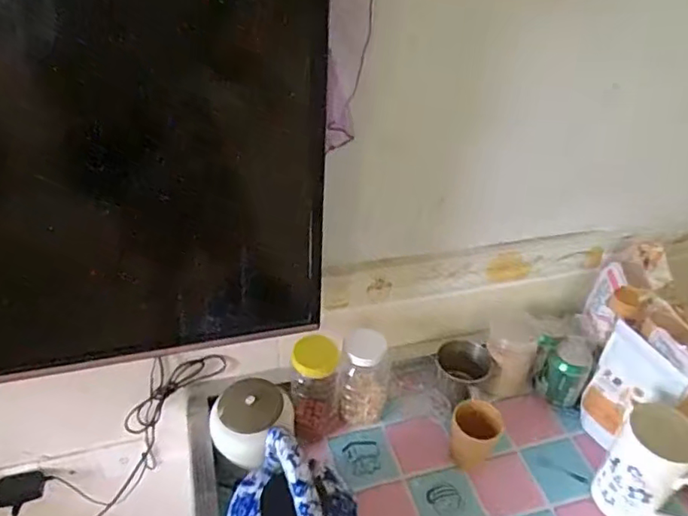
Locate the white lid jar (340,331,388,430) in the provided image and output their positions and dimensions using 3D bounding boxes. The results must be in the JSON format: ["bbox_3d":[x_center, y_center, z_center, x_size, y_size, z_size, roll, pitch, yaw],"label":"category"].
[{"bbox_3d":[0.036,0.187,0.876,0.078,0.158,0.069,6,38,3],"label":"white lid jar"}]

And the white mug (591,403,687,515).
[{"bbox_3d":[0.426,0.295,0.756,0.122,0.162,0.099,23,42,23],"label":"white mug"}]

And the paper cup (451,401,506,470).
[{"bbox_3d":[0.198,0.270,0.839,0.071,0.093,0.066,2,38,-2],"label":"paper cup"}]

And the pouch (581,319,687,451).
[{"bbox_3d":[0.434,0.214,0.872,0.066,0.178,0.139,-9,40,-15],"label":"pouch"}]

